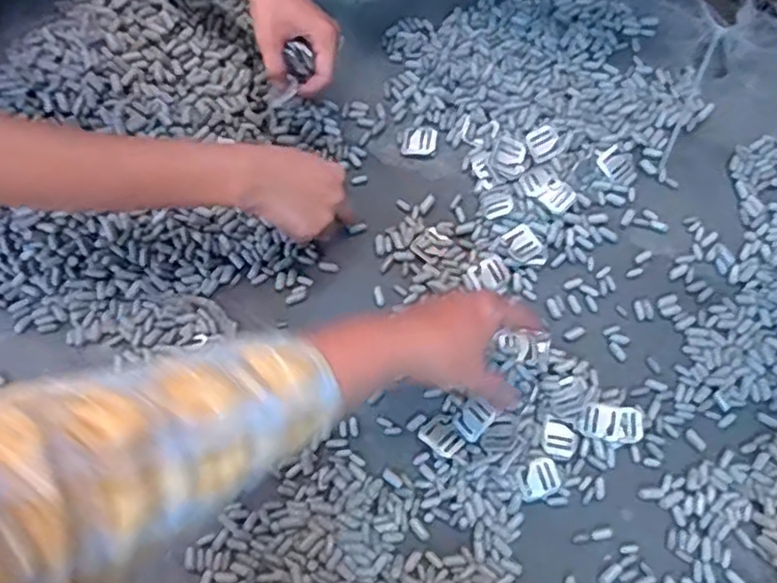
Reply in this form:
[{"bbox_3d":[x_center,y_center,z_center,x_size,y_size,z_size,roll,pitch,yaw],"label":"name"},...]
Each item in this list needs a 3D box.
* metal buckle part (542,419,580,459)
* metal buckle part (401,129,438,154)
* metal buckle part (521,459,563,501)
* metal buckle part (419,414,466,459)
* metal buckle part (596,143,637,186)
[{"bbox_3d":[0.150,0.130,0.587,0.030,0.004,0.030,1,74,-3],"label":"metal buckle part"},{"bbox_3d":[0.032,-0.154,0.688,0.034,0.007,0.027,3,71,2],"label":"metal buckle part"},{"bbox_3d":[0.129,0.160,0.573,0.037,0.004,0.029,-24,72,-7],"label":"metal buckle part"},{"bbox_3d":[0.048,0.126,0.584,0.030,0.009,0.035,-41,75,-12],"label":"metal buckle part"},{"bbox_3d":[0.228,-0.124,0.662,0.034,0.006,0.038,-40,75,-12],"label":"metal buckle part"}]

